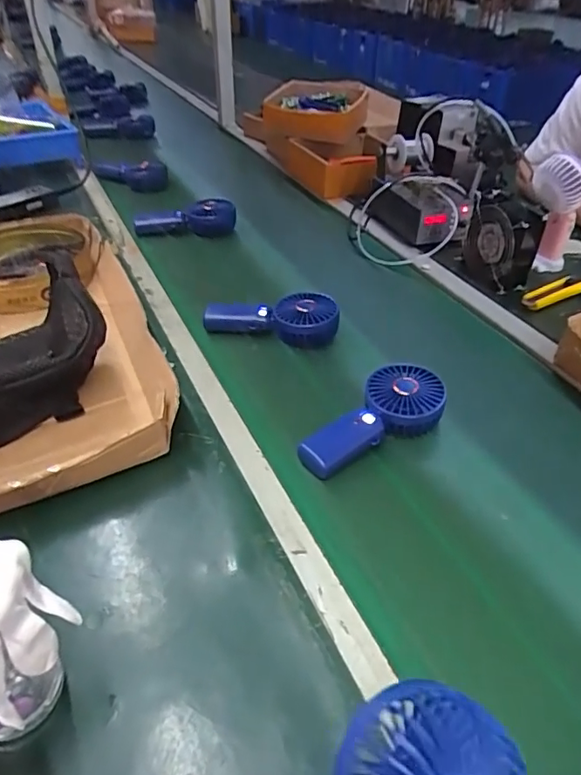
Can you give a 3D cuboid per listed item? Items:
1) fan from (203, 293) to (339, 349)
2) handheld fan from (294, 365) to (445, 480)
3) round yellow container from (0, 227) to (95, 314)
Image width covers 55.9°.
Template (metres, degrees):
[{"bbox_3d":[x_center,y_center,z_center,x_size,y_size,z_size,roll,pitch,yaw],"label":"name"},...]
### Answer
[{"bbox_3d":[-0.023,-0.093,0.754,0.181,0.054,0.068,8,40,11],"label":"fan"},{"bbox_3d":[0.095,0.039,0.598,0.088,0.049,0.176,31,49,33],"label":"handheld fan"},{"bbox_3d":[-0.395,-0.182,0.821,0.182,0.054,0.179,-7,39,-7],"label":"round yellow container"}]

